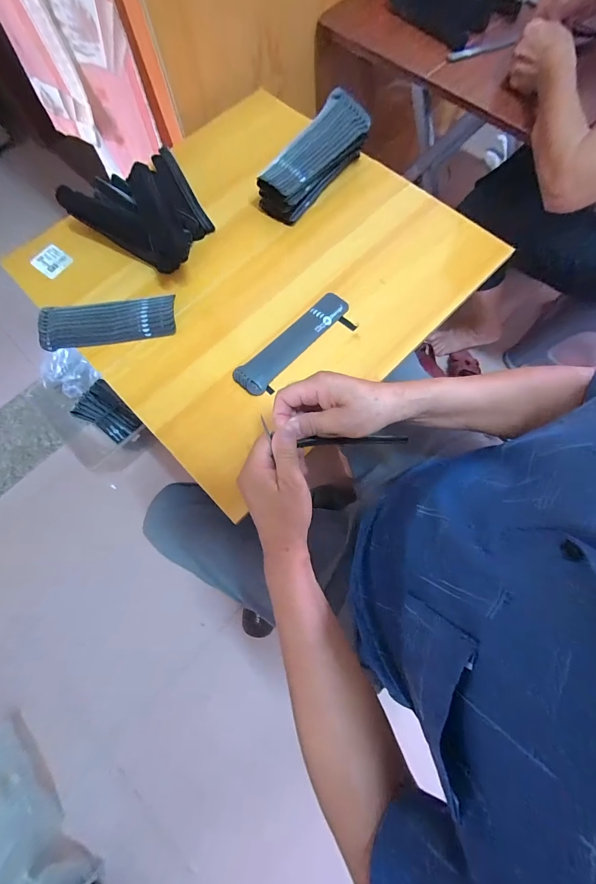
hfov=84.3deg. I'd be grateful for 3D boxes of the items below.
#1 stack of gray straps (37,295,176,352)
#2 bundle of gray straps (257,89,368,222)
[{"bbox_3d":[-0.285,-0.183,0.497,0.196,0.020,0.065,-6,74,-1],"label":"stack of gray straps"},{"bbox_3d":[0.025,-0.458,0.538,0.077,0.069,0.201,42,79,12],"label":"bundle of gray straps"}]

